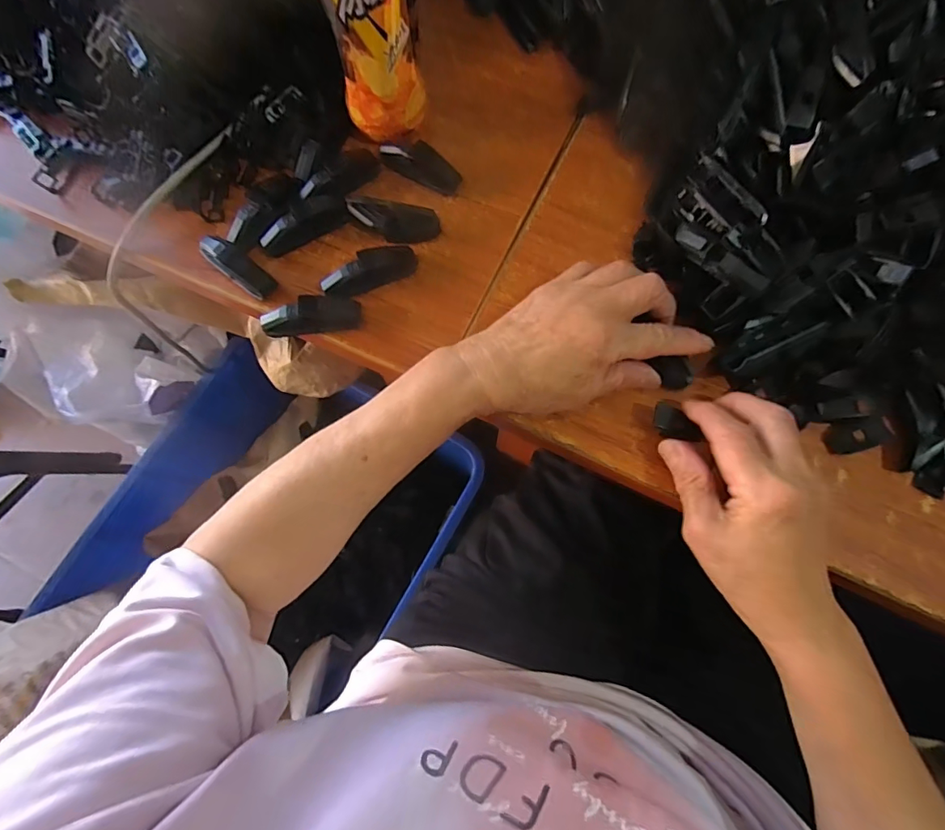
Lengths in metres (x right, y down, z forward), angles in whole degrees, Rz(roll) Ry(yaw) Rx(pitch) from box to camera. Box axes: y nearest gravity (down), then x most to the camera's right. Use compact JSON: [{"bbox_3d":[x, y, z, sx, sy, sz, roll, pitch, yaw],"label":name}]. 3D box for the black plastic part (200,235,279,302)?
[{"bbox_3d":[-0.183,-0.117,0.376,0.066,0.021,0.022,38,79,10],"label":"black plastic part"}]

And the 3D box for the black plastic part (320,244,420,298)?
[{"bbox_3d":[-0.079,-0.110,0.375,0.073,0.021,0.021,-25,76,-6],"label":"black plastic part"}]

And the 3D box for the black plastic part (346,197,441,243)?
[{"bbox_3d":[-0.064,-0.153,0.384,0.073,0.021,0.026,17,76,5],"label":"black plastic part"}]

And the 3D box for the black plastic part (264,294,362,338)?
[{"bbox_3d":[-0.121,-0.074,0.365,0.070,0.022,0.019,-7,75,-1],"label":"black plastic part"}]

